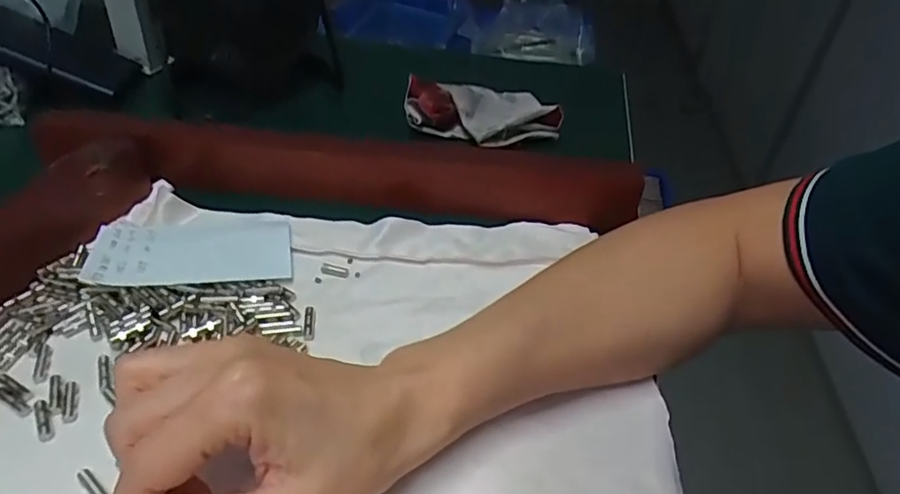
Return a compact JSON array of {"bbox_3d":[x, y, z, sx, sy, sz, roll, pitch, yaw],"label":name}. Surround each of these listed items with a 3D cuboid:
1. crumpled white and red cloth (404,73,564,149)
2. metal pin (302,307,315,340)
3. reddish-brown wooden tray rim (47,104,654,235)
[{"bbox_3d":[0.023,-0.116,0.483,0.119,0.030,0.093,-4,38,-12],"label":"crumpled white and red cloth"},{"bbox_3d":[-0.074,0.039,0.305,0.005,0.004,0.021,0,40,-7],"label":"metal pin"},{"bbox_3d":[-0.072,-0.052,0.381,0.375,0.043,0.037,7,38,2],"label":"reddish-brown wooden tray rim"}]

